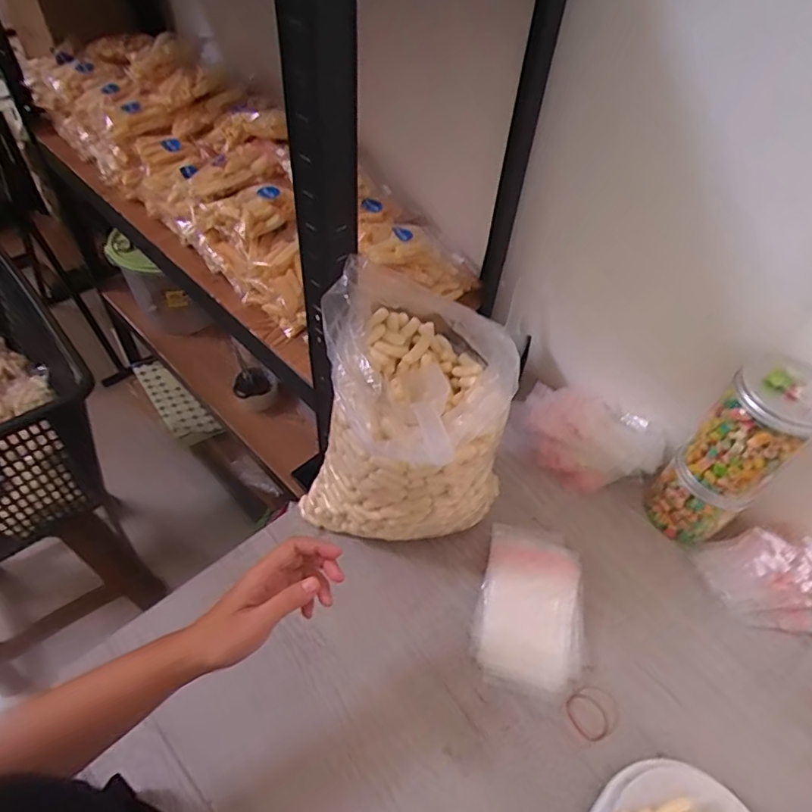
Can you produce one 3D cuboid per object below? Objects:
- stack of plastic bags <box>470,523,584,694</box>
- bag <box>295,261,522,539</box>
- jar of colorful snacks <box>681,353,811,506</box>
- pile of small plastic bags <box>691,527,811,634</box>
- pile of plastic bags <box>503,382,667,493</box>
[{"bbox_3d":[0.133,0.213,0.583,0.109,0.036,0.163,9,50,4],"label":"stack of plastic bags"},{"bbox_3d":[0.004,0.026,0.568,0.188,0.271,0.185,28,54,18],"label":"bag"},{"bbox_3d":[0.356,0.022,0.548,0.079,0.137,0.082,2,50,-2],"label":"jar of colorful snacks"},{"bbox_3d":[0.416,0.192,0.605,0.157,0.052,0.101,5,50,1],"label":"pile of small plastic bags"},{"bbox_3d":[0.240,0.038,0.717,0.190,0.060,0.133,22,52,14],"label":"pile of plastic bags"}]

